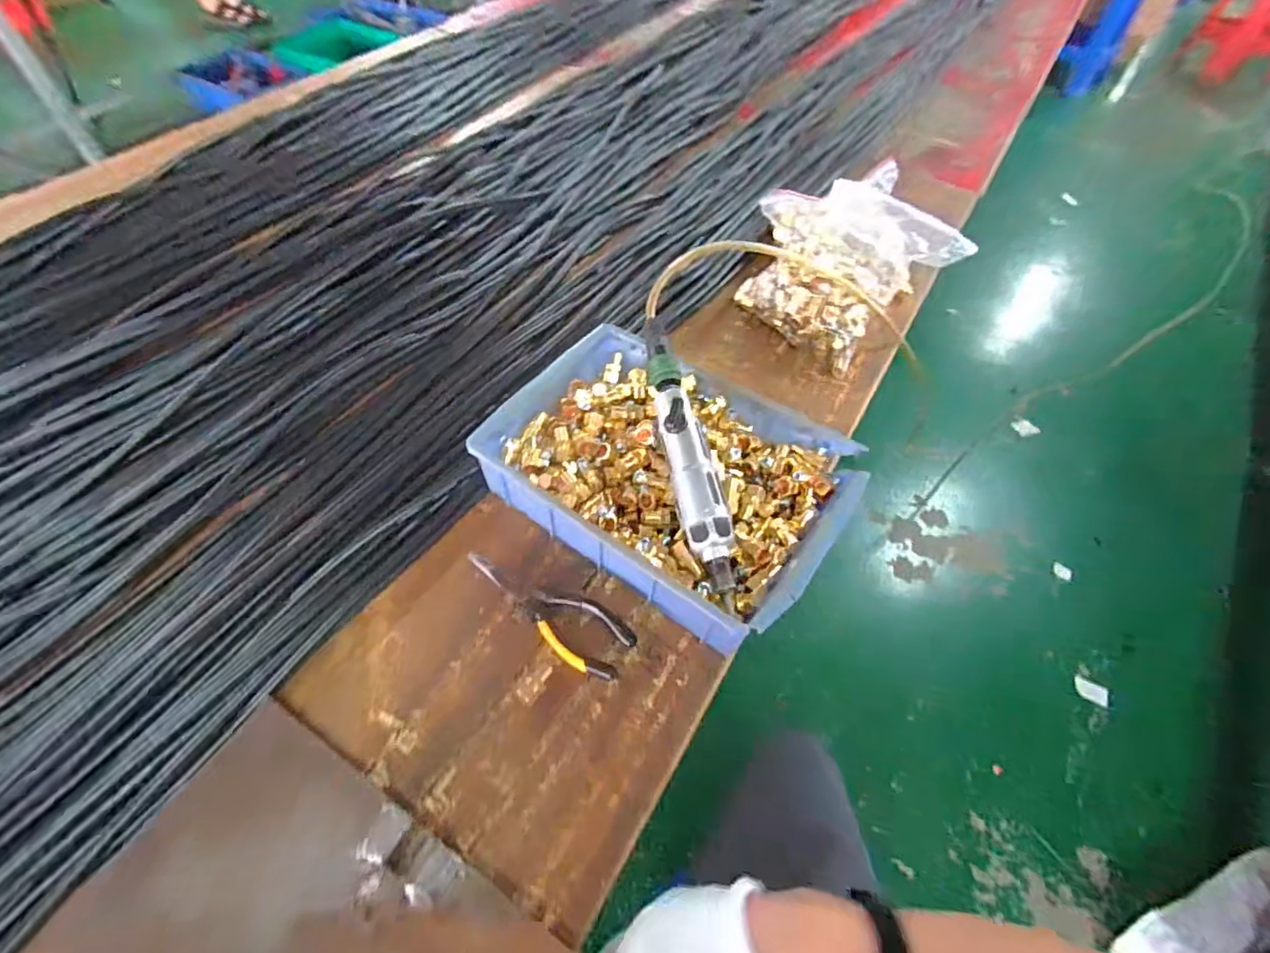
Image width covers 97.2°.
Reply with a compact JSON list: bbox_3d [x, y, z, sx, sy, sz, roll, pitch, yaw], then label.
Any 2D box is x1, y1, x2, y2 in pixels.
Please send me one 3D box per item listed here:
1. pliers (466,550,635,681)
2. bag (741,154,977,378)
[{"bbox_3d":[-0.071,0.105,0.481,0.160,0.018,0.054,38,62,22],"label":"pliers"},{"bbox_3d":[0.269,-0.286,0.709,0.235,0.105,0.312,15,56,9],"label":"bag"}]

